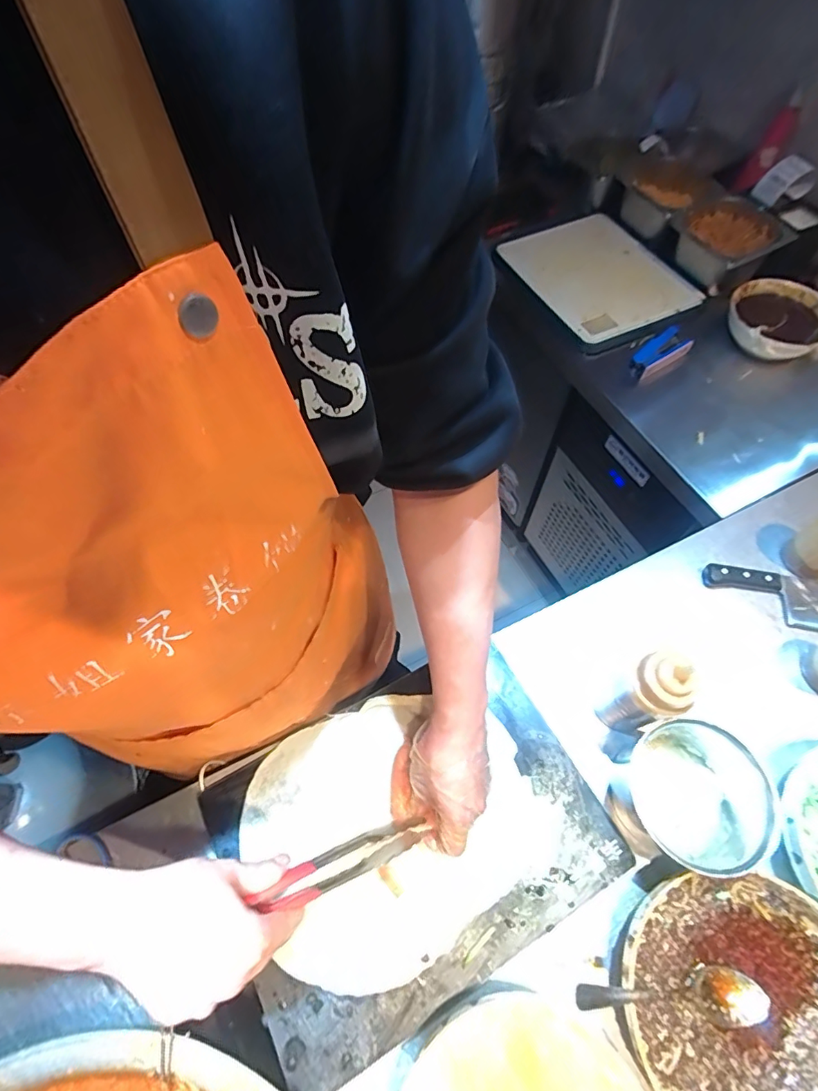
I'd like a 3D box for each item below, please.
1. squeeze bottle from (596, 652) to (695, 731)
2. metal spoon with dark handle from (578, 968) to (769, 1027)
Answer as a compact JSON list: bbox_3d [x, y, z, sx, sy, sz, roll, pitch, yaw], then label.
[{"bbox_3d":[0.257,0.167,0.540,0.051,0.173,0.061,-19,62,-10],"label":"squeeze bottle"},{"bbox_3d":[0.241,0.414,0.447,0.189,0.019,0.039,10,60,-11],"label":"metal spoon with dark handle"}]

